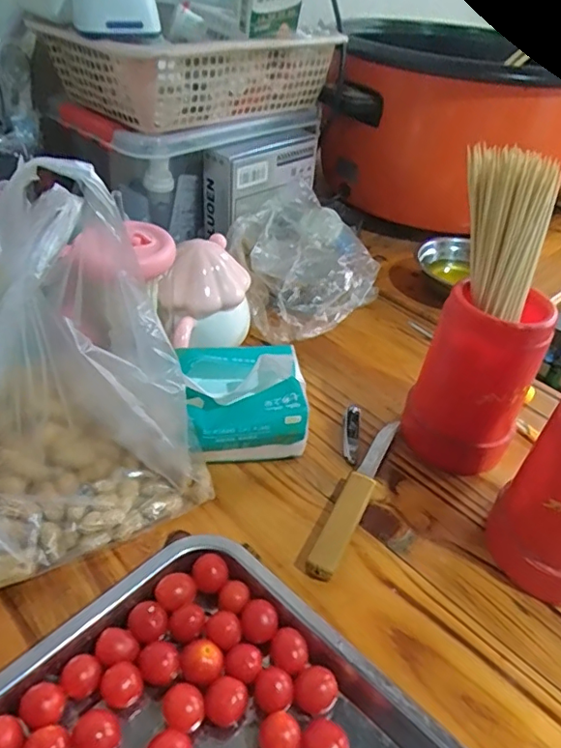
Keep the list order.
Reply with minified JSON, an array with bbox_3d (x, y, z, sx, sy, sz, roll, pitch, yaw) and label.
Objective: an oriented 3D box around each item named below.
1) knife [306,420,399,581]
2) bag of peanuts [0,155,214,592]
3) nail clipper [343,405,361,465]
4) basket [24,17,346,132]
[{"bbox_3d":[0.065,0.095,0.447,0.022,0.016,0.174,20,41,17],"label":"knife"},{"bbox_3d":[-0.161,0.002,0.356,0.183,0.213,0.141,-23,47,-30],"label":"bag of peanuts"},{"bbox_3d":[0.065,0.055,0.500,0.013,0.005,0.063,7,52,2],"label":"nail clipper"},{"bbox_3d":[-0.107,-0.368,0.653,0.301,0.080,0.213,-30,51,-35],"label":"basket"}]

